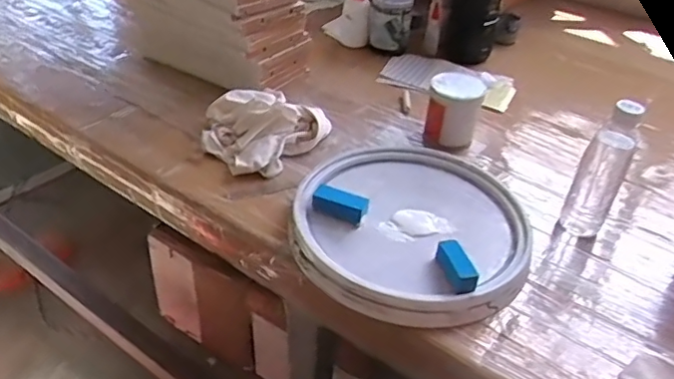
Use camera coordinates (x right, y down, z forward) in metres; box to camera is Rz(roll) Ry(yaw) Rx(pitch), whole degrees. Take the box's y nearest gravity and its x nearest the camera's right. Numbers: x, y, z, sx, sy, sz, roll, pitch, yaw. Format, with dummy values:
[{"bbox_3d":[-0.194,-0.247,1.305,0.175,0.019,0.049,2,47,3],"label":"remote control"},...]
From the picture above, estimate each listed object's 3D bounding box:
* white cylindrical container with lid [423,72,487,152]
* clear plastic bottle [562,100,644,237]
[{"bbox_3d":[0.187,-0.128,0.927,0.078,0.097,0.082,3,37,-3],"label":"white cylindrical container with lid"},{"bbox_3d":[0.334,-0.027,0.723,0.049,0.189,0.057,24,41,23],"label":"clear plastic bottle"}]

